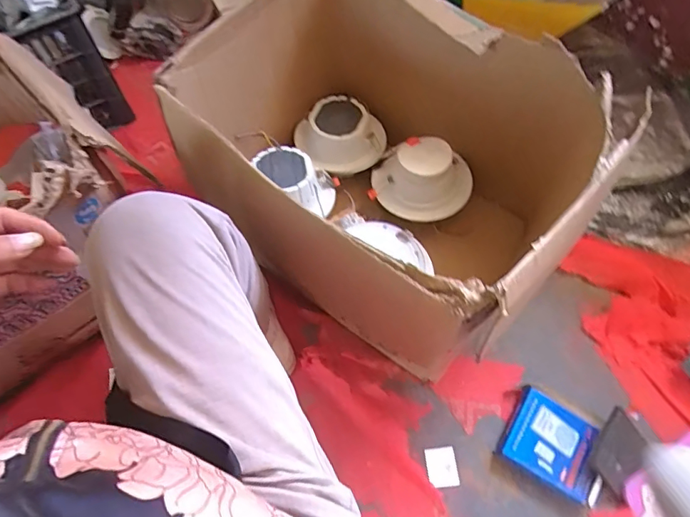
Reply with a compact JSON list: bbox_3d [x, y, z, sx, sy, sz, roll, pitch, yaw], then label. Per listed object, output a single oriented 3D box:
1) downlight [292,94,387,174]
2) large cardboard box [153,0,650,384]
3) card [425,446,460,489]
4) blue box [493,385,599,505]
[{"bbox_3d":[-0.004,-0.239,0.946,0.166,0.091,0.147,-22,64,-10],"label":"downlight"},{"bbox_3d":[0.083,-0.145,0.778,0.531,0.390,0.493,34,68,17],"label":"large cardboard box"},{"bbox_3d":[0.152,0.325,0.748,0.047,0.004,0.058,-7,63,-3],"label":"card"},{"bbox_3d":[0.323,0.286,0.750,0.140,0.034,0.124,27,66,14],"label":"blue box"}]

